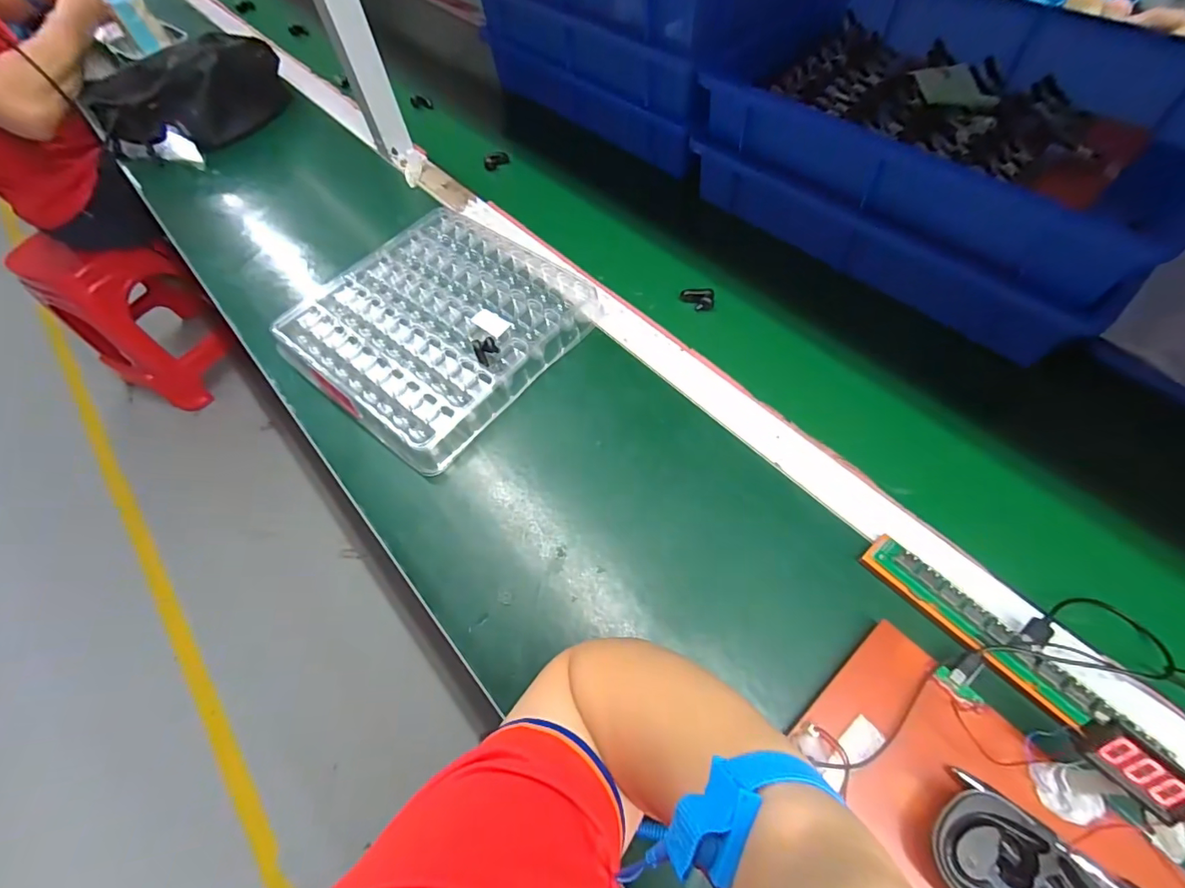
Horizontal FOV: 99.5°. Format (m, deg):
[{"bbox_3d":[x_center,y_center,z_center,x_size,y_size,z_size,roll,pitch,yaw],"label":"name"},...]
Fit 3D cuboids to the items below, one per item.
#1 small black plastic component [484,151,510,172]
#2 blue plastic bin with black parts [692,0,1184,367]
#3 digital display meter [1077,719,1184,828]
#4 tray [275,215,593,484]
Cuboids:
[{"bbox_3d":[-0.137,-0.405,0.715,0.036,0.019,0.013,-16,60,-5],"label":"small black plastic component"},{"bbox_3d":[0.356,-0.313,0.521,0.275,0.137,0.439,-38,64,-17],"label":"blue plastic bin with black parts"},{"bbox_3d":[0.306,0.180,0.282,0.048,0.020,0.029,43,103,23],"label":"digital display meter"},{"bbox_3d":[-0.169,-0.132,0.546,0.264,0.036,0.262,35,68,21],"label":"tray"}]

